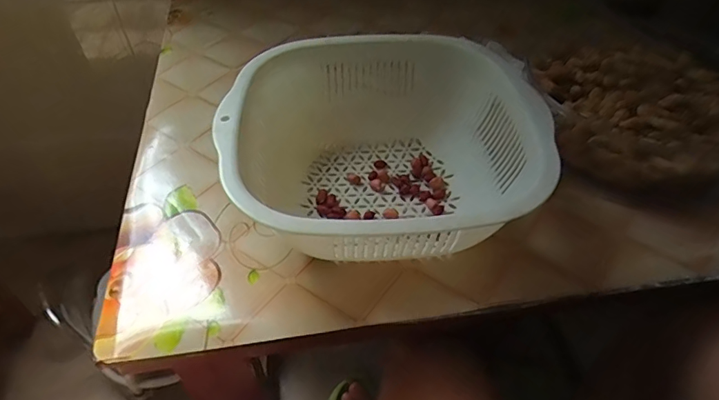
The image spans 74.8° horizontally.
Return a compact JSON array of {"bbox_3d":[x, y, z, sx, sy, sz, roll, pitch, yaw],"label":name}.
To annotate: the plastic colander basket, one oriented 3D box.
[{"bbox_3d":[0.017,-0.039,0.424,0.262,0.127,0.245,6,47,4],"label":"plastic colander basket"}]

